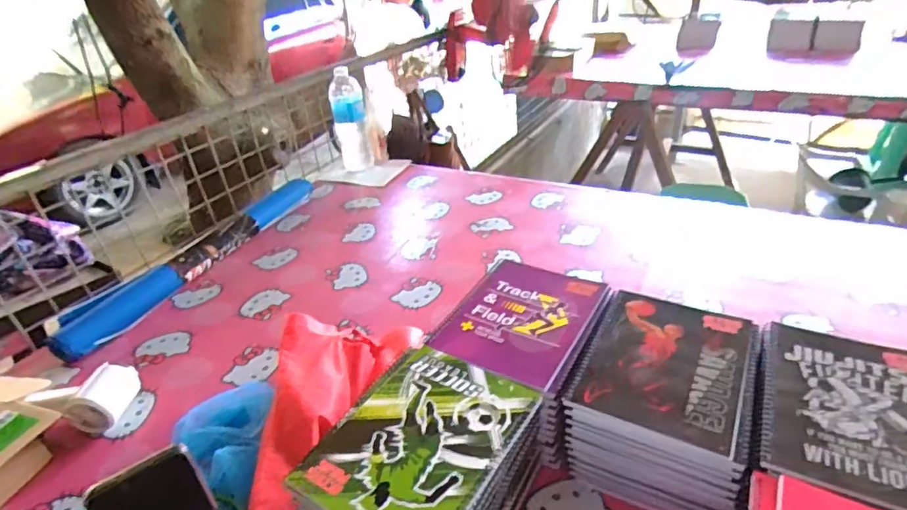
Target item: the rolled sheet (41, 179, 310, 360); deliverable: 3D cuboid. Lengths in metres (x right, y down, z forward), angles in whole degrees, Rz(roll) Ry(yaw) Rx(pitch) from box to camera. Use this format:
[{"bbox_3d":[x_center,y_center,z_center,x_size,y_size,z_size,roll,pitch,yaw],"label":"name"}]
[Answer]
[{"bbox_3d":[-0.468,-0.021,0.999,0.059,0.073,0.611,9,35,22],"label":"rolled sheet"}]

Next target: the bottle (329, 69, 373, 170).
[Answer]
[{"bbox_3d":[-0.252,-0.324,1.278,0.080,0.242,0.060,-10,32,-6],"label":"bottle"}]

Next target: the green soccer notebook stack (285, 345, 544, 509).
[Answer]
[{"bbox_3d":[-0.022,0.219,0.506,0.166,0.125,0.208,13,37,27],"label":"green soccer notebook stack"}]

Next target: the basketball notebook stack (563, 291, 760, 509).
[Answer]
[{"bbox_3d":[0.225,0.146,0.552,0.162,0.093,0.199,14,36,27],"label":"basketball notebook stack"}]

